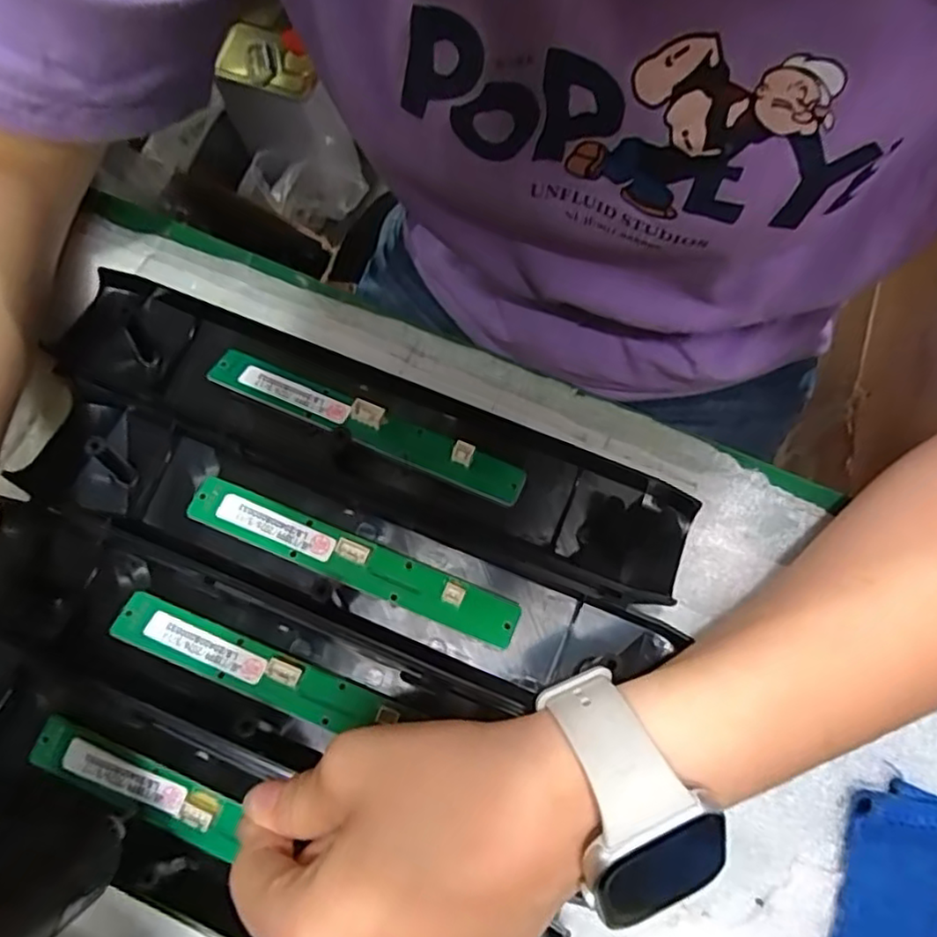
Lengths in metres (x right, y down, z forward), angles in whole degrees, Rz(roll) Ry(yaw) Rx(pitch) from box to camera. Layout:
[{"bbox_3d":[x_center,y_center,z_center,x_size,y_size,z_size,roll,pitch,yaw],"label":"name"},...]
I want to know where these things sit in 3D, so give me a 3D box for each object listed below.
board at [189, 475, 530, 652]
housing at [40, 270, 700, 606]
[{"bbox_3d":[-0.047,0.037,0.263,0.137,0.010,0.019,22,76,7],"label":"board"},{"bbox_3d":[-0.044,-0.018,0.276,0.273,0.019,0.053,22,76,7],"label":"housing"}]

